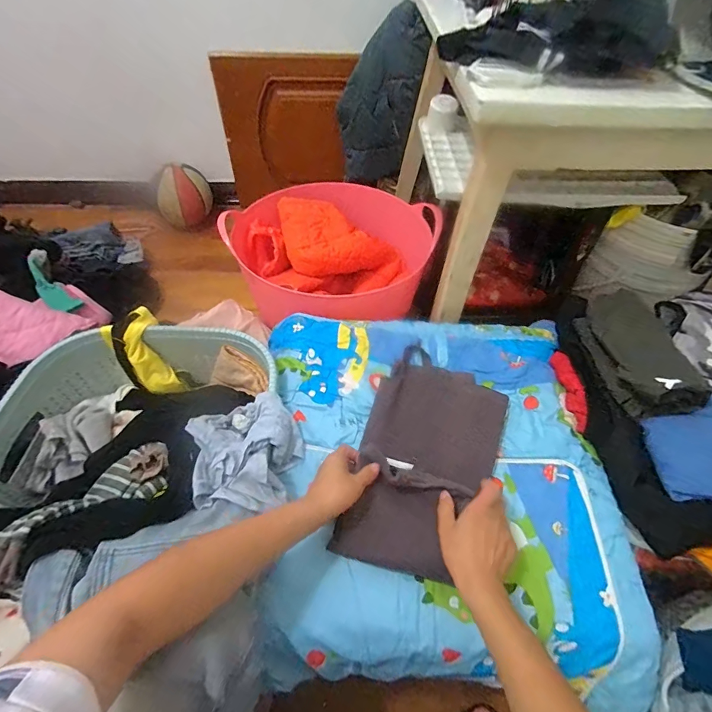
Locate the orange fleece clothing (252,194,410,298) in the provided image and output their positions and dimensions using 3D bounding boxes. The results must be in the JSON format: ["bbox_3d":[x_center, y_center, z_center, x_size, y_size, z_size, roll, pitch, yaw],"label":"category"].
[{"bbox_3d":[-0.067,-0.250,0.966,0.344,0.129,0.194,12,52,9],"label":"orange fleece clothing"}]

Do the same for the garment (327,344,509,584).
[{"bbox_3d":[0.103,0.138,0.593,0.189,0.049,0.334,19,54,14],"label":"garment"}]

